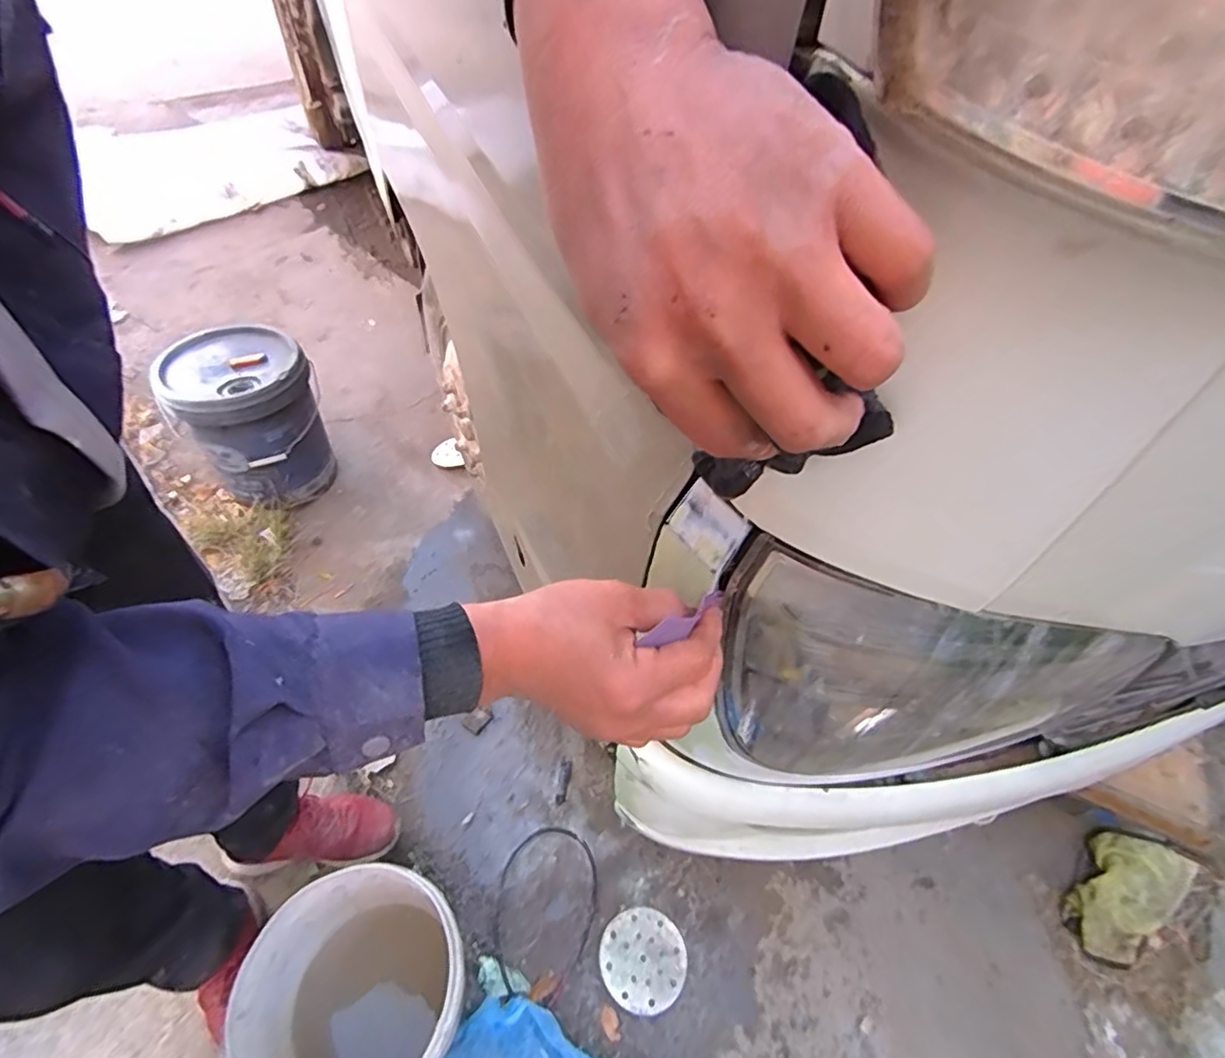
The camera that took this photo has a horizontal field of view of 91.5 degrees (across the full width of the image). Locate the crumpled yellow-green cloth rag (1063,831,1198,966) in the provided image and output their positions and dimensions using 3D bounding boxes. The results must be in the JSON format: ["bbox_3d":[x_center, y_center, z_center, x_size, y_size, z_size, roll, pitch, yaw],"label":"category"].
[{"bbox_3d":[0.894,0.628,1.038,0.272,0.031,0.132,-28,58,-24],"label":"crumpled yellow-green cloth rag"}]

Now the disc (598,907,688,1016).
[{"bbox_3d":[0.049,0.701,0.973,0.134,0.011,0.138,4,46,-4],"label":"disc"}]

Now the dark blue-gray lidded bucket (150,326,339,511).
[{"bbox_3d":[-0.887,-0.273,1.494,0.293,0.384,0.317,2,51,-2],"label":"dark blue-gray lidded bucket"}]

